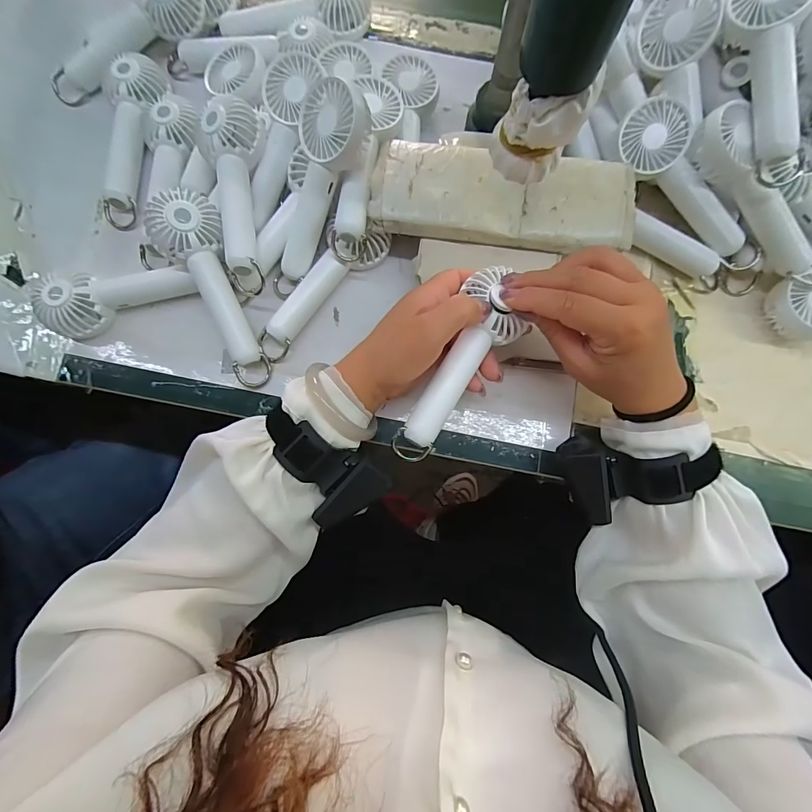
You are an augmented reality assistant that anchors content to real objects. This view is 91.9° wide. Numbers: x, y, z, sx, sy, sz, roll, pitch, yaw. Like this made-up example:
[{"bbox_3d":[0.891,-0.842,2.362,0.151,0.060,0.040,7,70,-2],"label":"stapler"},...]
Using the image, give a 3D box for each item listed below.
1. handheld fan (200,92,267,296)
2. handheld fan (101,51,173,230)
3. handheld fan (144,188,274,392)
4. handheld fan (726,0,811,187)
[{"bbox_3d":[-0.139,-0.178,0.326,0.045,0.032,0.152,-6,83,-1],"label":"handheld fan"},{"bbox_3d":[-0.258,-0.251,0.363,0.046,0.031,0.161,7,83,1],"label":"handheld fan"},{"bbox_3d":[-0.161,-0.094,0.328,0.050,0.028,0.164,-21,101,-3],"label":"handheld fan"},{"bbox_3d":[0.285,-0.255,0.298,0.053,0.033,0.154,-8,96,-1],"label":"handheld fan"}]

